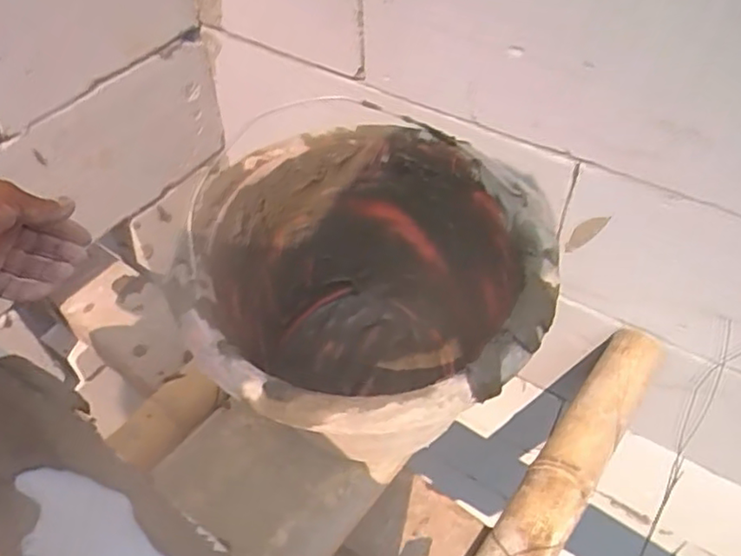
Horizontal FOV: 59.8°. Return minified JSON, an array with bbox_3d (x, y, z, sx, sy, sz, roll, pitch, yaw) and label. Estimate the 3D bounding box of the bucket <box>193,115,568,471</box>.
[{"bbox_3d":[-0.001,0.037,0.551,0.258,0.196,0.278,-1,49,1],"label":"bucket"}]

